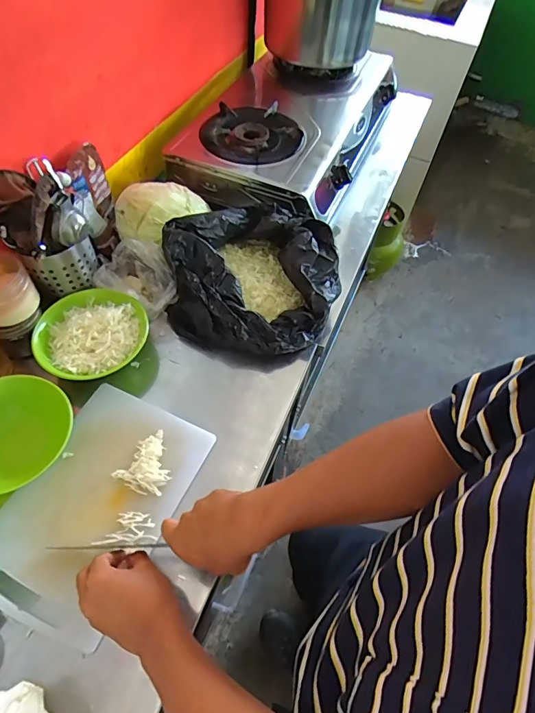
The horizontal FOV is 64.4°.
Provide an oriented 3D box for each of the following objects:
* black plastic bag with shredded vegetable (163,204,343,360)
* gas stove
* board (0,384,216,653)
[{"bbox_3d":[-0.027,-0.134,0.746,0.292,0.128,0.263,-3,56,-6],"label":"black plastic bag with shredded vegetable"},{"bbox_3d":[0.049,-0.552,1.002,0.372,0.121,0.556,21,57,10],"label":"gas stove"},{"bbox_3d":[-0.231,0.194,0.580,0.198,0.016,0.301,23,57,11],"label":"board"}]

